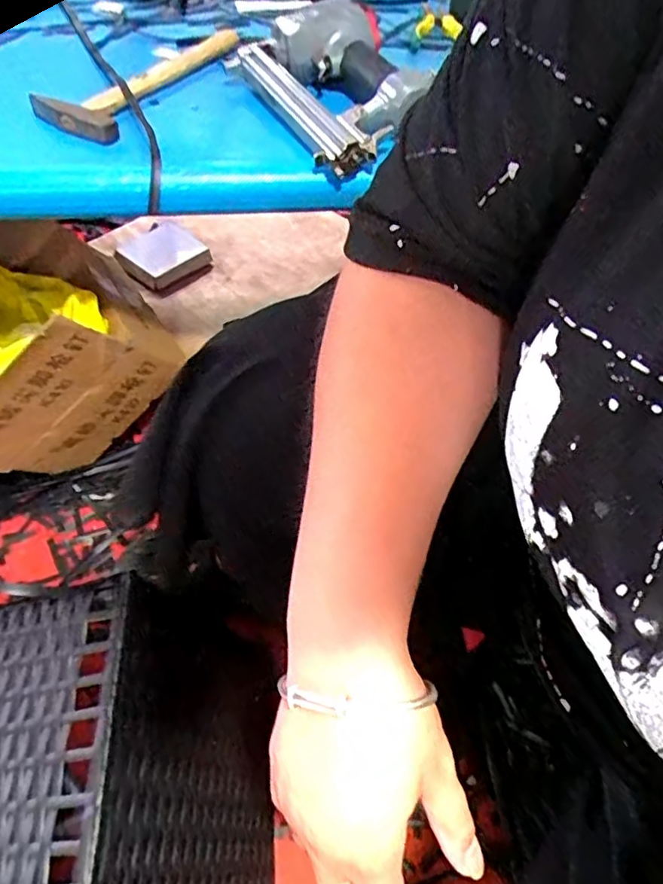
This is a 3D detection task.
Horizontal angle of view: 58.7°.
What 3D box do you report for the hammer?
[{"bbox_3d":[-0.180,-0.377,0.606,0.082,0.030,0.304,19,51,10],"label":"hammer"}]

